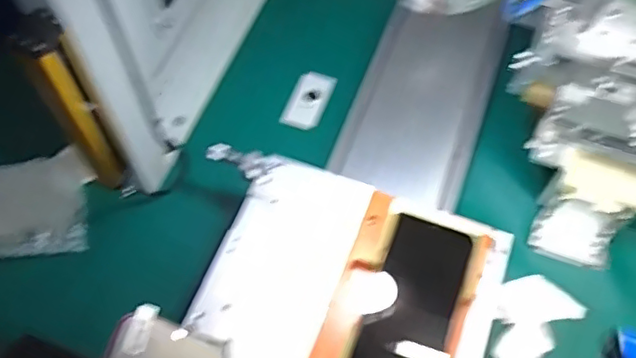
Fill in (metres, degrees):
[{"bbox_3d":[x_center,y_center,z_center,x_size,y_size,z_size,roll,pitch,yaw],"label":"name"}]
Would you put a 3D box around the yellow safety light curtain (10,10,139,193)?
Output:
[{"bbox_3d":[-0.191,-0.045,0.503,0.042,0.234,0.037,-27,67,-17],"label":"yellow safety light curtain"}]

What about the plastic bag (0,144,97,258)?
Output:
[{"bbox_3d":[-0.354,0.028,0.676,0.188,0.060,0.119,-4,62,-6],"label":"plastic bag"}]

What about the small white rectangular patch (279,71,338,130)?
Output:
[{"bbox_3d":[-0.011,-0.098,0.768,0.045,0.009,0.086,21,62,7],"label":"small white rectangular patch"}]

